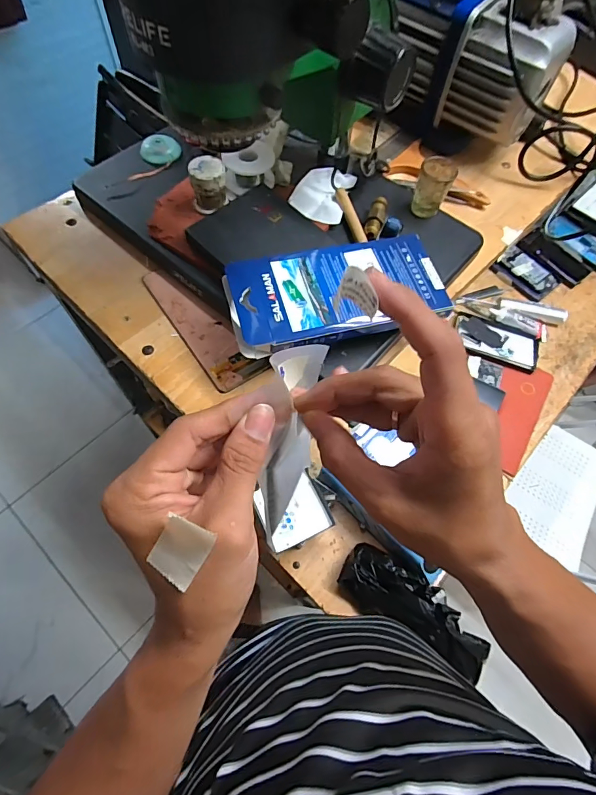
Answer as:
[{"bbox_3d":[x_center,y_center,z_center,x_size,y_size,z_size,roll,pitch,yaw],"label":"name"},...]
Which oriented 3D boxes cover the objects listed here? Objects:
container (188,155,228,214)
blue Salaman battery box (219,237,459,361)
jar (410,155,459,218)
[{"bbox_3d":[-0.089,-0.211,0.411,0.034,0.041,0.038,-7,64,-7],"label":"container"},{"bbox_3d":[0.034,-0.092,0.351,0.185,0.015,0.092,-12,65,-9],"label":"blue Salaman battery box"},{"bbox_3d":[0.143,-0.222,0.437,0.035,0.050,0.034,1,64,-3],"label":"jar"}]

